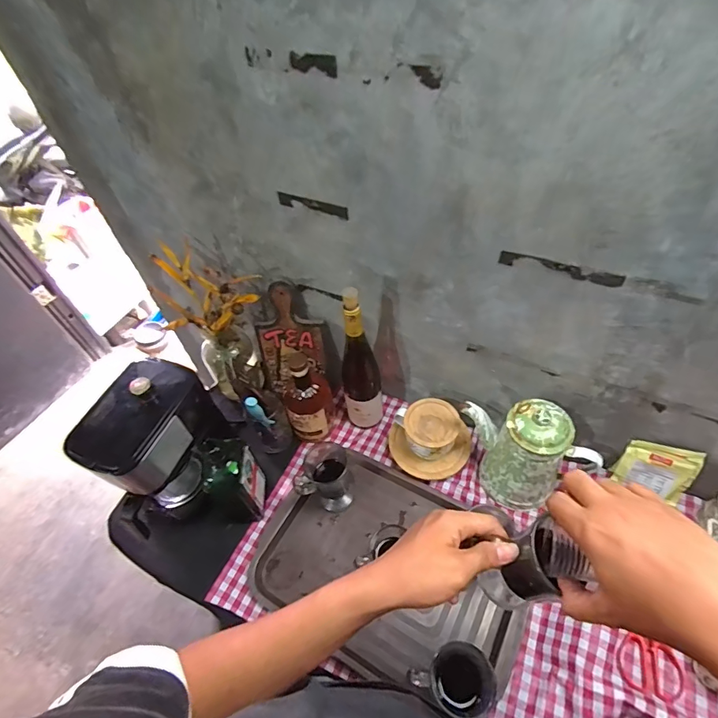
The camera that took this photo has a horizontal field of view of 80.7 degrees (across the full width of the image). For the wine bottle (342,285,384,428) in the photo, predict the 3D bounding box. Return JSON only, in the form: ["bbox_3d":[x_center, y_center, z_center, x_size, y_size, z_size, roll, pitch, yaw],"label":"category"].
[{"bbox_3d":[0.002,0.013,0.763,0.071,0.345,0.068,-9,51,-1],"label":"wine bottle"}]

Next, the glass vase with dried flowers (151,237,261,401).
[{"bbox_3d":[-0.273,-0.063,0.869,0.168,0.318,0.195,-18,51,-9],"label":"glass vase with dried flowers"}]

